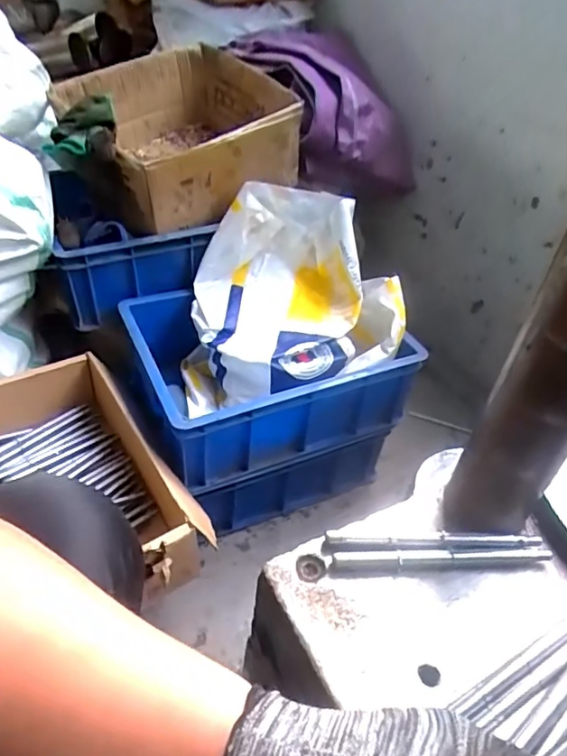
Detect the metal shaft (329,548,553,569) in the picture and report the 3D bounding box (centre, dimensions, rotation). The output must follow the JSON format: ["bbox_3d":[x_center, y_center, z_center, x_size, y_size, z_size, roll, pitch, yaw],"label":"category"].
[{"bbox_3d":[0.117,0.132,0.422,0.163,0.008,0.011,2,42,-6],"label":"metal shaft"}]

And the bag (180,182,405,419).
[{"bbox_3d":[0.012,-0.110,0.893,0.320,0.243,0.290,0,43,-8],"label":"bag"}]

